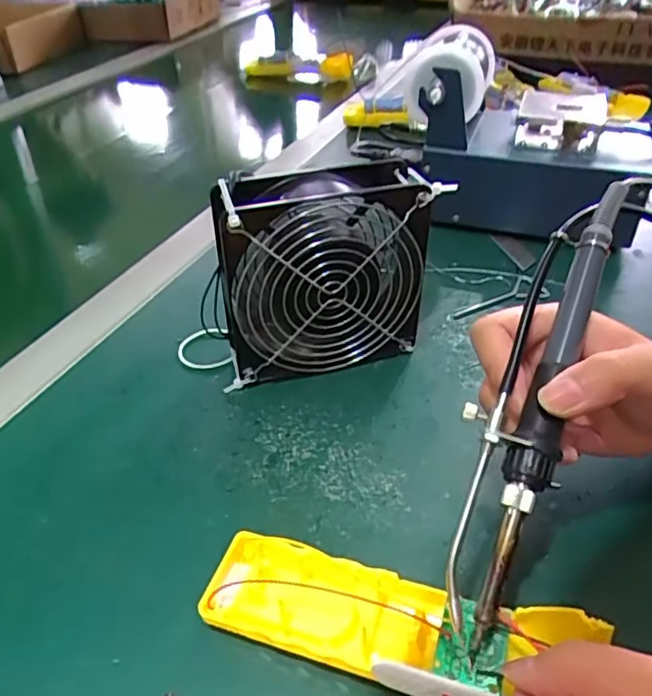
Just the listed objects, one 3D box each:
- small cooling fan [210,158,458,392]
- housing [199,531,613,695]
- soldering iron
[{"bbox_3d":[0.001,-0.044,0.367,0.126,0.123,0.047,-8,41,-10],"label":"small cooling fan"},{"bbox_3d":[0.027,0.115,0.248,0.157,0.023,0.048,6,40,17],"label":"housing"},{"bbox_3d":[0.086,0.015,0.253,0.036,0.015,0.205,17,73,19],"label":"soldering iron"}]

